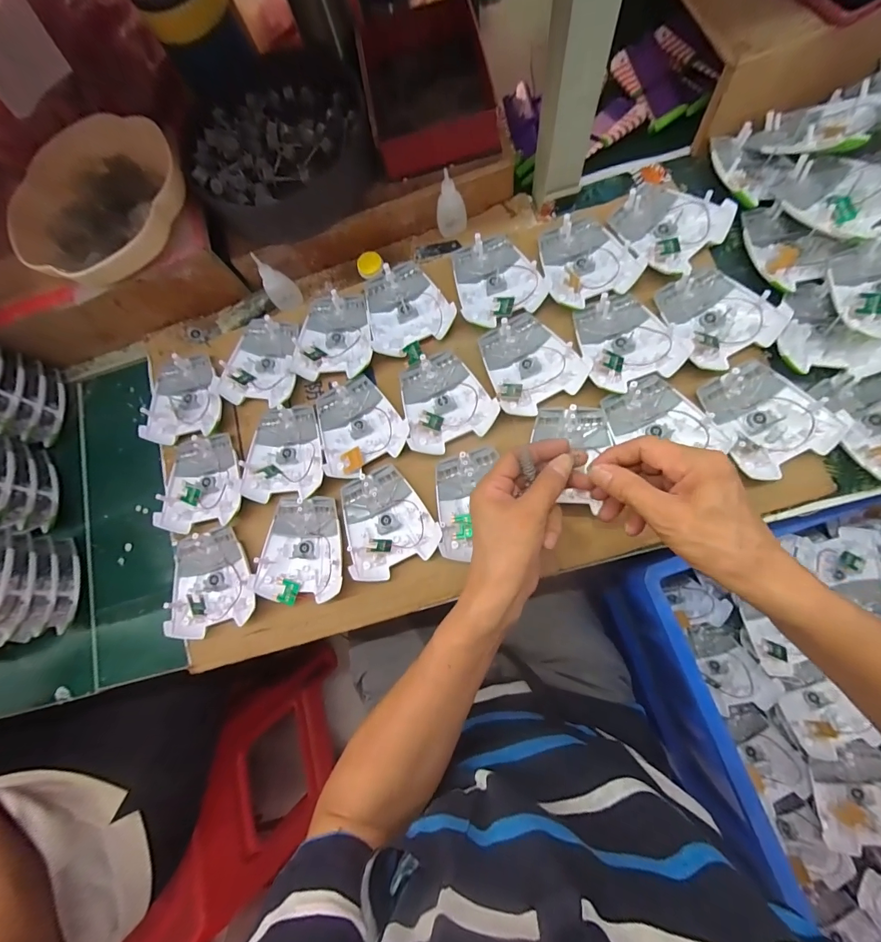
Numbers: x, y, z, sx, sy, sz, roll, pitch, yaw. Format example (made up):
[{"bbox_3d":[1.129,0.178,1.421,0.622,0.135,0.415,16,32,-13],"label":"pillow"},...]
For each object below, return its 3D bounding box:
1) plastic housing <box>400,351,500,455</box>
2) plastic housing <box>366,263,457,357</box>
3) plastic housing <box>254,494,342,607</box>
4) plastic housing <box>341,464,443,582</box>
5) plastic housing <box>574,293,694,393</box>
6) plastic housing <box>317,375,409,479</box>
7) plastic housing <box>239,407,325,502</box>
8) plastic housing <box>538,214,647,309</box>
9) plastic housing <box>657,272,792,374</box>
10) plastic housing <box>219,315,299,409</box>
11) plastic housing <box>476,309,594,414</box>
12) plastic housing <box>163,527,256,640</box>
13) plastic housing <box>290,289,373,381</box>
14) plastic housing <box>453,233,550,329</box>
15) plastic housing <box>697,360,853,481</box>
[{"bbox_3d":[0.001,-0.079,0.435,0.097,0.020,0.105,-25,81,4],"label":"plastic housing"},{"bbox_3d":[-0.037,-0.194,0.466,0.098,0.022,0.108,-13,82,6],"label":"plastic housing"},{"bbox_3d":[-0.152,0.084,0.431,0.091,0.020,0.111,-6,83,7],"label":"plastic housing"},{"bbox_3d":[-0.055,0.052,0.420,0.095,0.020,0.108,-18,81,5],"label":"plastic housing"},{"bbox_3d":[0.197,-0.141,0.420,0.095,0.024,0.104,-19,81,5],"label":"plastic housing"},{"bbox_3d":[-0.089,-0.052,0.446,0.097,0.022,0.109,-16,82,5],"label":"plastic housing"},{"bbox_3d":[-0.179,-0.022,0.452,0.092,0.019,0.108,-7,83,6],"label":"plastic housing"},{"bbox_3d":[0.161,-0.238,0.444,0.096,0.018,0.102,-19,81,5],"label":"plastic housing"},{"bbox_3d":[0.285,-0.163,0.413,0.090,0.027,0.106,-33,80,2],"label":"plastic housing"},{"bbox_3d":[-0.213,-0.132,0.481,0.091,0.026,0.106,8,84,8],"label":"plastic housing"},{"bbox_3d":[0.094,-0.119,0.432,0.094,0.023,0.107,-30,81,3],"label":"plastic housing"},{"bbox_3d":[-0.254,0.121,0.435,0.094,0.021,0.106,-17,78,4],"label":"plastic housing"},{"bbox_3d":[-0.126,-0.162,0.473,0.090,0.024,0.106,-2,83,7],"label":"plastic housing"},{"bbox_3d":[0.062,-0.221,0.456,0.092,0.025,0.105,-20,81,5],"label":"plastic housing"},{"bbox_3d":[0.316,-0.054,0.386,0.094,0.025,0.107,-29,81,3],"label":"plastic housing"}]

